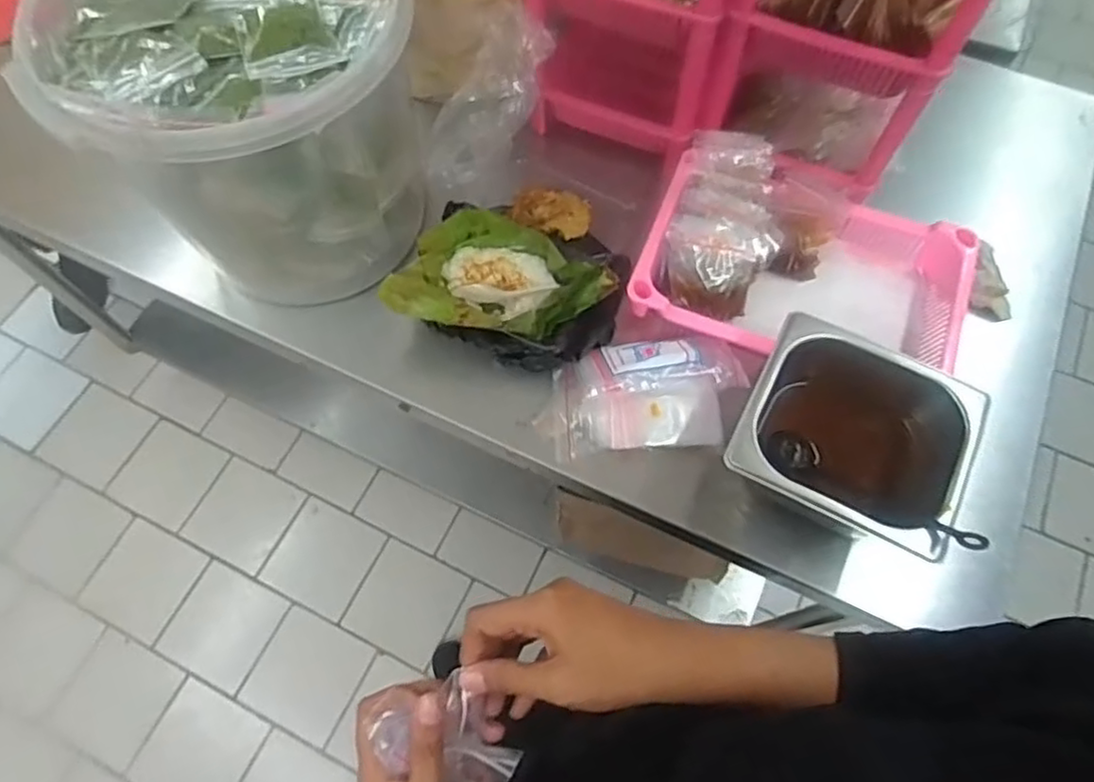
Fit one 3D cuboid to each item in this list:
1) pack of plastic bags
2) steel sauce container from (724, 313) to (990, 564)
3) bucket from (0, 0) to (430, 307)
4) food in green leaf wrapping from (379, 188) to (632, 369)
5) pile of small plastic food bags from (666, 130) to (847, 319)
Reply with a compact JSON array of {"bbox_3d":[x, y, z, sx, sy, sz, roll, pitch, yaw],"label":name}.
[{"bbox_3d":[0.086,0.003,0.635,0.178,0.051,0.096,-4,66,-2],"label":"pack of plastic bags"},{"bbox_3d":[0.255,0.047,0.605,0.171,0.117,0.163,26,69,11],"label":"steel sauce container"},{"bbox_3d":[-0.248,-0.252,0.626,0.268,0.242,0.272,0,66,0],"label":"bucket"},{"bbox_3d":[-0.027,-0.126,0.687,0.211,0.057,0.190,12,67,6],"label":"food in green leaf wrapping"},{"bbox_3d":[0.202,-0.155,0.680,0.154,0.069,0.174,17,67,8],"label":"pile of small plastic food bags"}]

